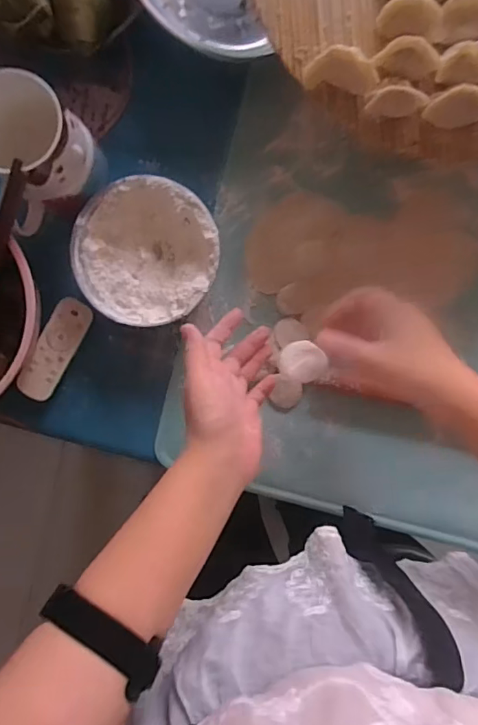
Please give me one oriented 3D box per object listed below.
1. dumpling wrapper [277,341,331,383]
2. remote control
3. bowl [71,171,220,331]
[{"bbox_3d":[0.053,-0.001,0.425,0.038,0.005,0.035,0,102,15],"label":"dumpling wrapper"},{"bbox_3d":[-0.188,-0.015,0.504,0.038,0.014,0.106,29,93,0],"label":"remote control"},{"bbox_3d":[-0.090,-0.108,0.490,0.139,0.045,0.134,0,93,1],"label":"bowl"}]

